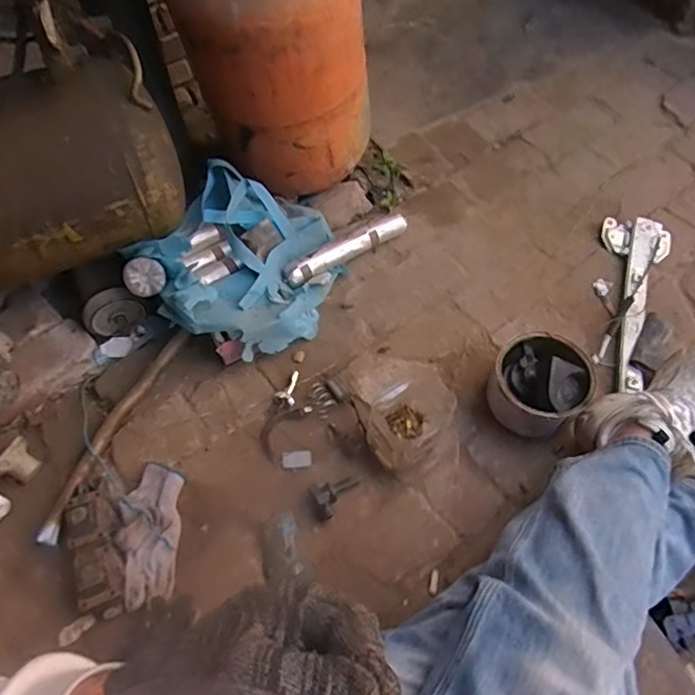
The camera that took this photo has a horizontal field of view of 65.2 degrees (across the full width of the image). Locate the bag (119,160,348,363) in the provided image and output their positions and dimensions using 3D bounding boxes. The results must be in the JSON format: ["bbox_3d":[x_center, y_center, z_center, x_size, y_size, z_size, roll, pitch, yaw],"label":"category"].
[{"bbox_3d":[-0.183,-0.166,0.987,0.308,0.207,0.353,25,63,15],"label":"bag"}]

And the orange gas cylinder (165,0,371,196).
[{"bbox_3d":[-0.128,-0.527,0.899,0.251,0.546,0.241,-1,60,1],"label":"orange gas cylinder"}]

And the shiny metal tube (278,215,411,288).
[{"bbox_3d":[-0.002,-0.192,1.067,0.276,0.043,0.053,-32,64,-16],"label":"shiny metal tube"}]

